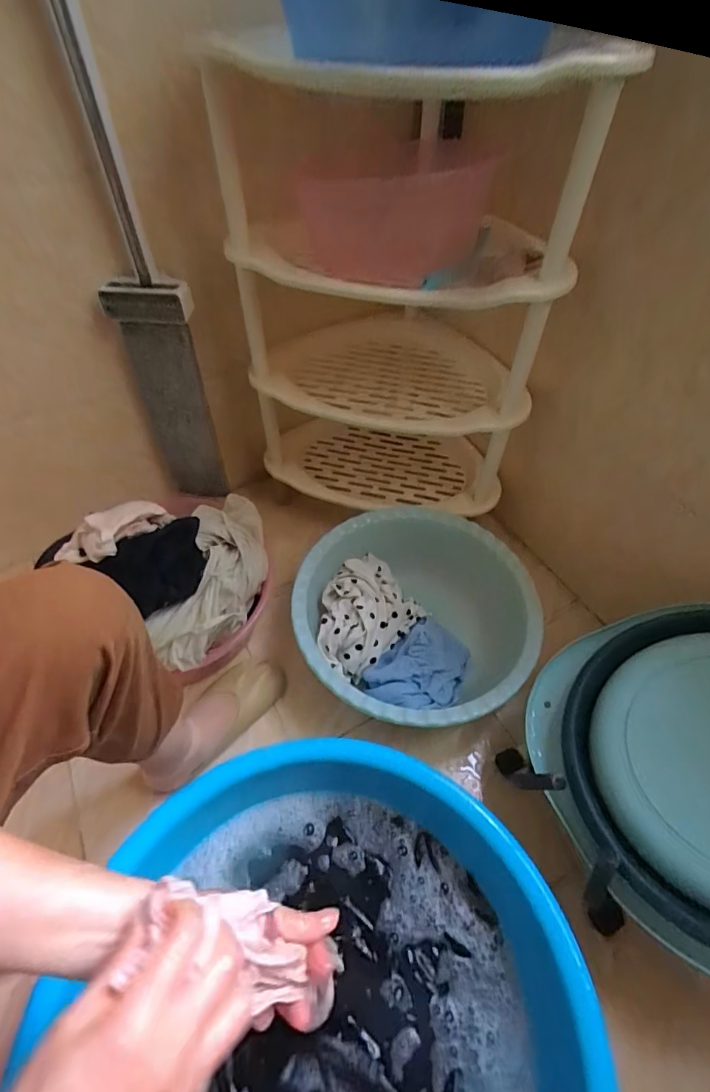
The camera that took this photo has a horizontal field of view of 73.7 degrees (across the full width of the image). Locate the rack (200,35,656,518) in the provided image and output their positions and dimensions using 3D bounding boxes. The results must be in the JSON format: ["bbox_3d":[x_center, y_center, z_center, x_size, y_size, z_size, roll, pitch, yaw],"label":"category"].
[{"bbox_3d":[0.041,-0.352,0.778,0.441,0.612,0.322,-3,50,-3],"label":"rack"}]

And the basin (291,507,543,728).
[{"bbox_3d":[0.091,0.124,0.780,0.357,0.141,0.357,0,49,0],"label":"basin"}]

